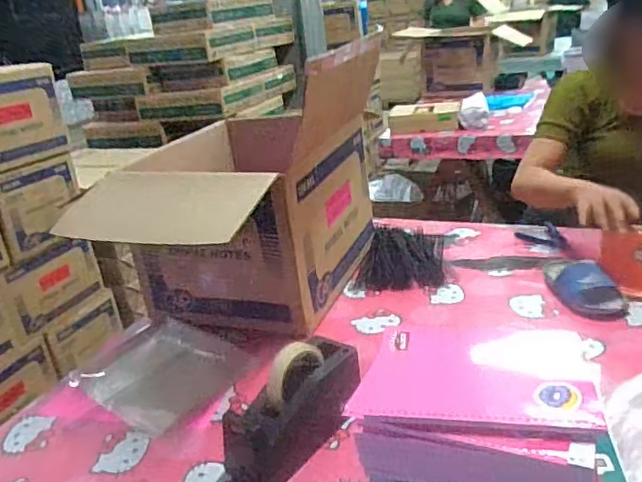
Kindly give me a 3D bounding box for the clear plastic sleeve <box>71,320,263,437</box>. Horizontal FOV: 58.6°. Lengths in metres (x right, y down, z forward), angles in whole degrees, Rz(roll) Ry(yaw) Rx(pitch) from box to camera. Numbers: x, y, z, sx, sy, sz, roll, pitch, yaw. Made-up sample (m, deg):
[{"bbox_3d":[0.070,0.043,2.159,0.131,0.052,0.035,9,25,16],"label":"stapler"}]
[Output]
[{"bbox_3d":[-0.271,0.200,0.932,0.297,0.018,0.192,13,32,39],"label":"clear plastic sleeve"}]

